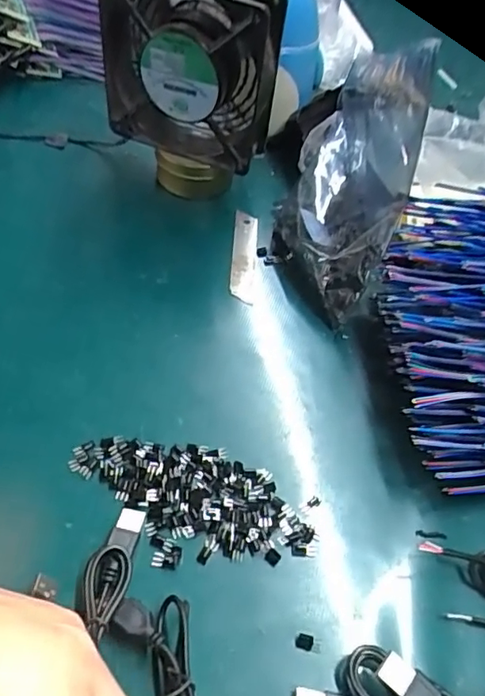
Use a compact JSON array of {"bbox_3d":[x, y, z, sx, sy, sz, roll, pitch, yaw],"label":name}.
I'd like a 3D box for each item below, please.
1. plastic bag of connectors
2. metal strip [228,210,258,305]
[{"bbox_3d":[0.073,-0.126,0.382,0.082,0.136,0.180,12,51,3],"label":"plastic bag of connectors"},{"bbox_3d":[0.001,-0.070,0.416,0.019,0.005,0.094,16,53,-16],"label":"metal strip"}]

